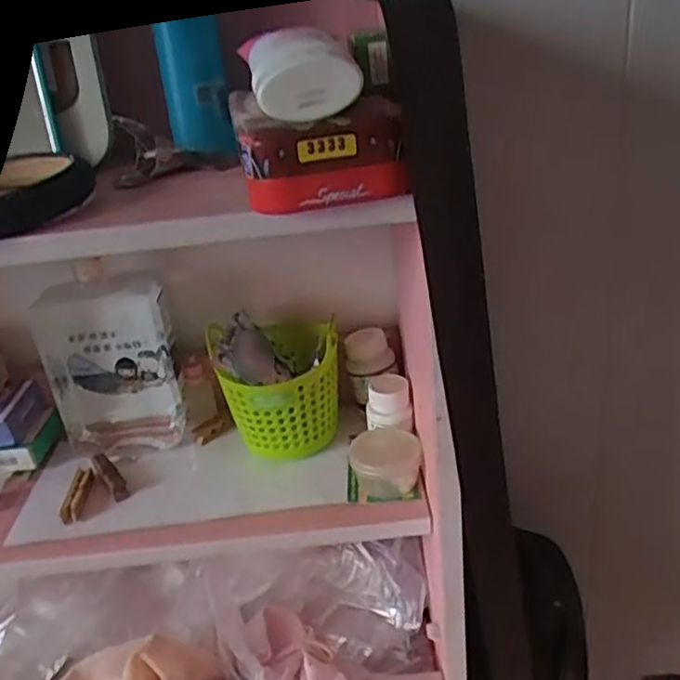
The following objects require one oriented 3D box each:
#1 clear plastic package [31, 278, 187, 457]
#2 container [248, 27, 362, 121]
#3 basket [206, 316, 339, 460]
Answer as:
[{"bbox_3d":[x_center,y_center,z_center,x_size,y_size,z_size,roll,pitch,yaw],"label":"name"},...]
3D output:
[{"bbox_3d":[-0.200,0.025,0.596,0.108,0.151,0.035,-10,27,-6],"label":"clear plastic package"},{"bbox_3d":[-0.018,-0.131,0.336,0.051,0.035,0.039,-9,27,-4],"label":"container"},{"bbox_3d":[-0.055,0.032,0.590,0.101,0.093,0.126,-13,27,-13],"label":"basket"}]

